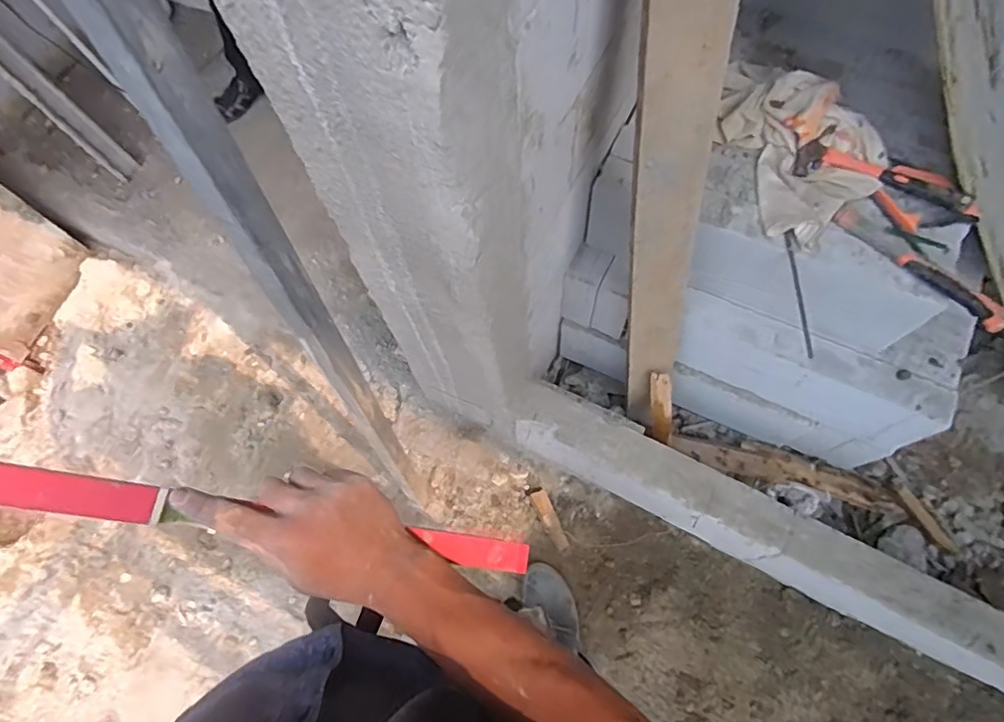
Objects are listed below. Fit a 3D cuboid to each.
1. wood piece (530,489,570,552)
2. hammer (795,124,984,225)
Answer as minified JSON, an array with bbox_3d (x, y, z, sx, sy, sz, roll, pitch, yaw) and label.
[{"bbox_3d":[0.120,0.391,1.382,0.037,0.021,0.151,-26,69,-8],"label":"wood piece"},{"bbox_3d":[0.653,-0.307,0.942,0.307,0.045,0.081,21,70,11],"label":"hammer"}]

